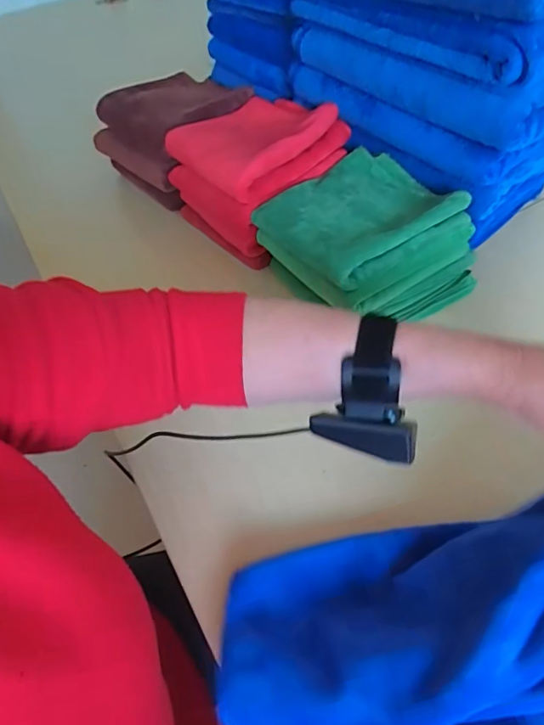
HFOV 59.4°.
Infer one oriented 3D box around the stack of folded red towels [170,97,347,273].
[{"bbox_3d":[-0.019,-0.235,0.582,0.172,0.114,0.183,-36,57,-21],"label":"stack of folded red towels"}]

